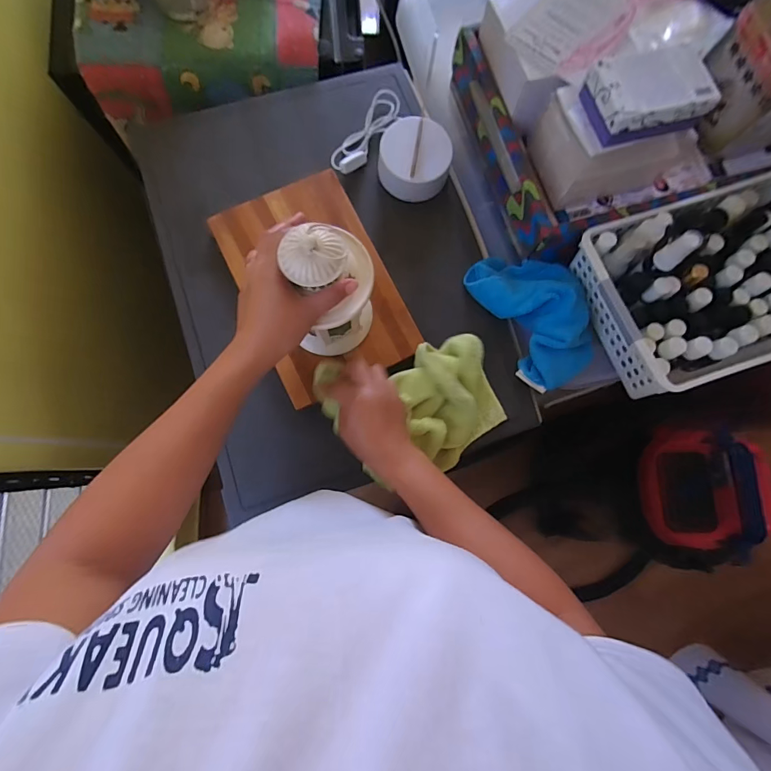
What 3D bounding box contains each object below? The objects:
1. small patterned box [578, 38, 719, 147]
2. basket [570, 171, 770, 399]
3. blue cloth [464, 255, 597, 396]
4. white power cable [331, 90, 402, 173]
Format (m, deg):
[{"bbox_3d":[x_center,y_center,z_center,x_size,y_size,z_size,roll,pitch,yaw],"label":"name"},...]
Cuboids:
[{"bbox_3d":[0.268,-0.298,0.419,0.109,0.034,0.079,-11,81,-4],"label":"small patterned box"},{"bbox_3d":[0.401,-0.125,0.489,0.295,0.091,0.207,-18,82,-5],"label":"basket"},{"bbox_3d":[0.197,-0.095,0.511,0.126,0.046,0.185,-26,83,-6],"label":"blue cloth"},{"bbox_3d":[-0.024,-0.349,0.565,0.045,0.024,0.149,33,81,3],"label":"white power cable"}]

